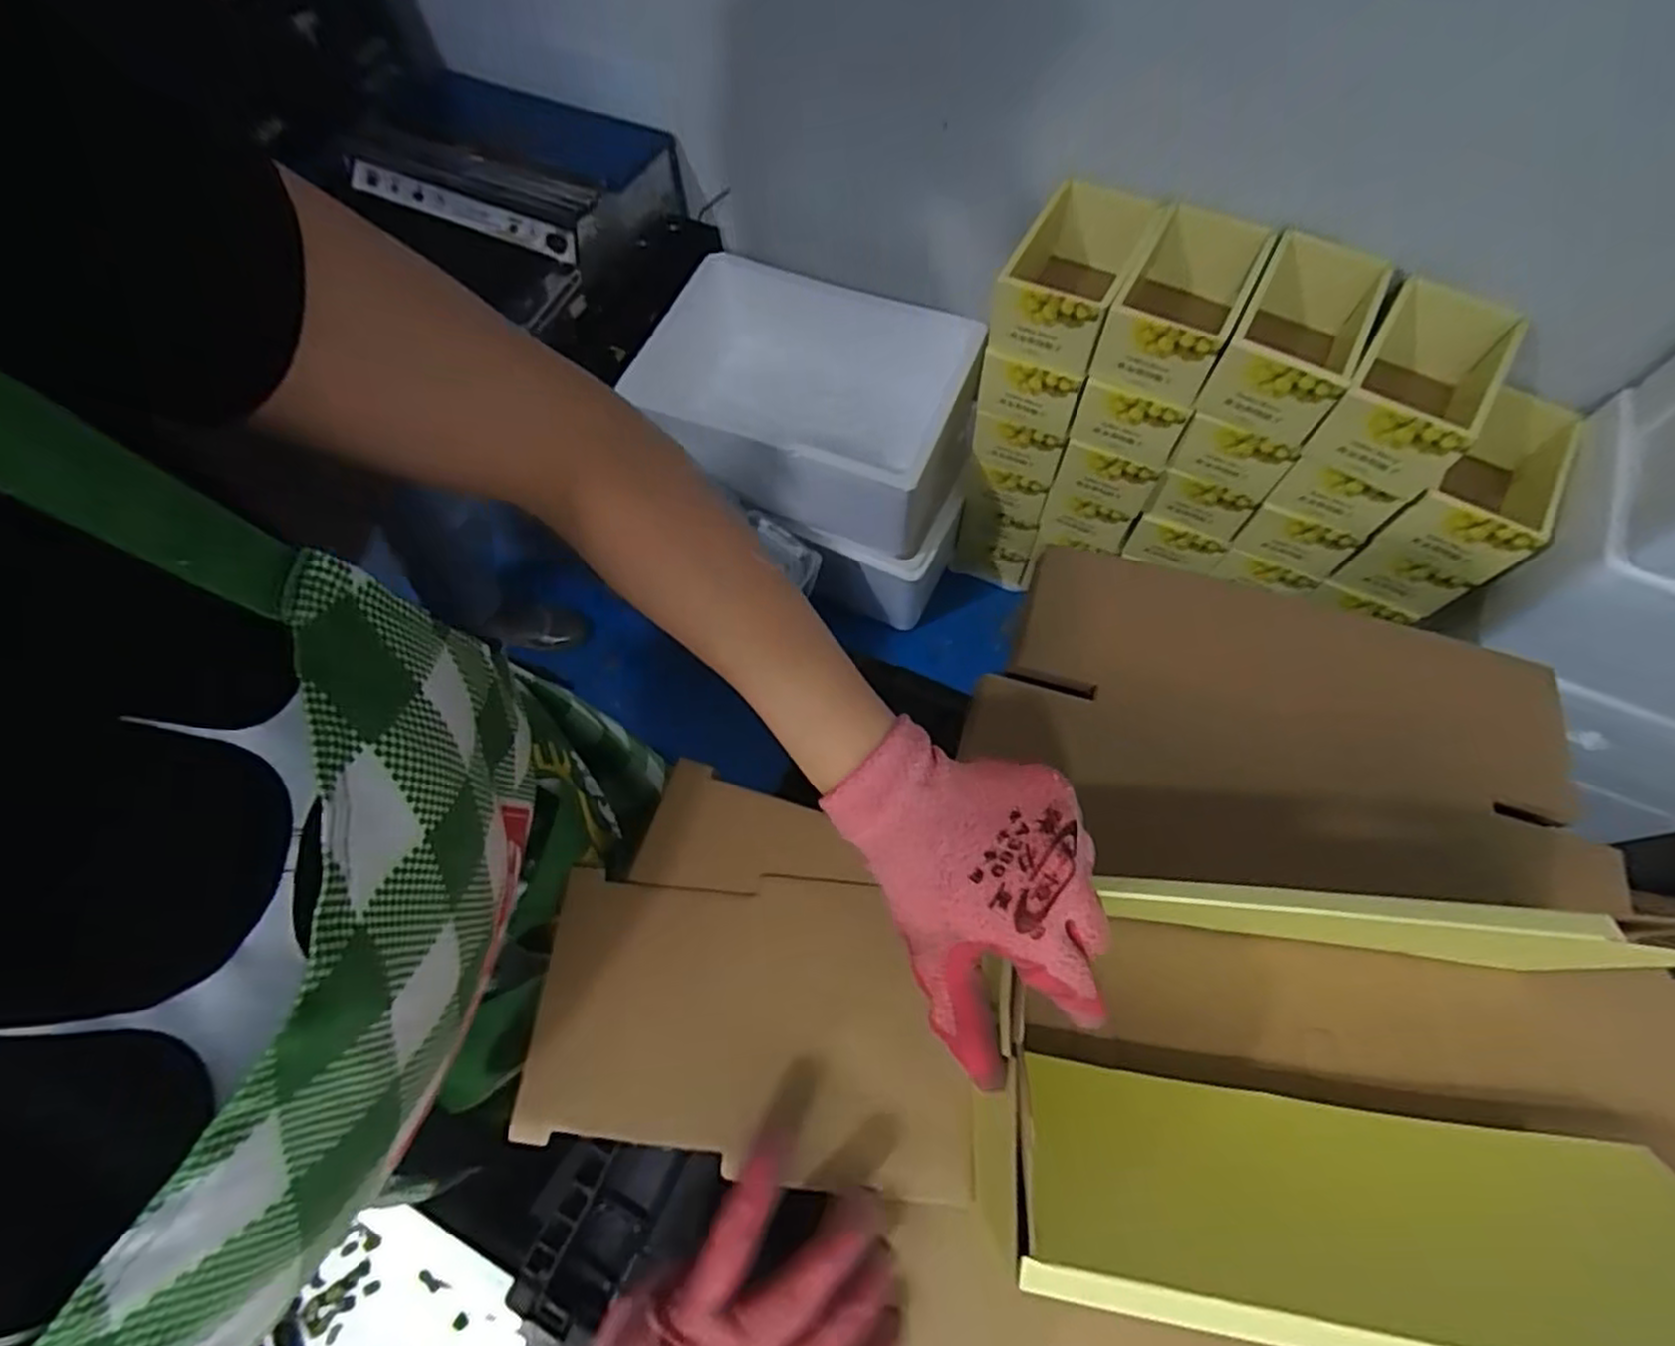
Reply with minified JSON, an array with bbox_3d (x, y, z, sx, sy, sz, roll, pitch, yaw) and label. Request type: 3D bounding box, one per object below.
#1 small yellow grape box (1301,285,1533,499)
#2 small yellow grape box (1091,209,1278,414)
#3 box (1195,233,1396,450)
[{"bbox_3d":[0.697,-0.337,0.890,0.149,0.123,0.225,34,70,15],"label":"small yellow grape box"},{"bbox_3d":[0.442,-0.471,0.945,0.135,0.113,0.220,26,68,12],"label":"small yellow grape box"},{"bbox_3d":[0.565,-0.405,0.910,0.140,0.111,0.197,27,69,12],"label":"box"}]

